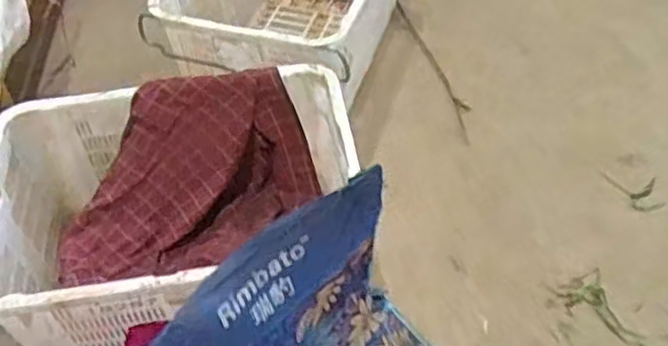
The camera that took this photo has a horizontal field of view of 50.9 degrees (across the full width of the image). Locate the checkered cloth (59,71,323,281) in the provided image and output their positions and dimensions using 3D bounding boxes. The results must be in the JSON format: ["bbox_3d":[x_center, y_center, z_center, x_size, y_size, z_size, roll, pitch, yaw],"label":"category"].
[{"bbox_3d":[-0.314,0.023,1.424,0.533,0.347,0.214,-24,53,-15],"label":"checkered cloth"}]

